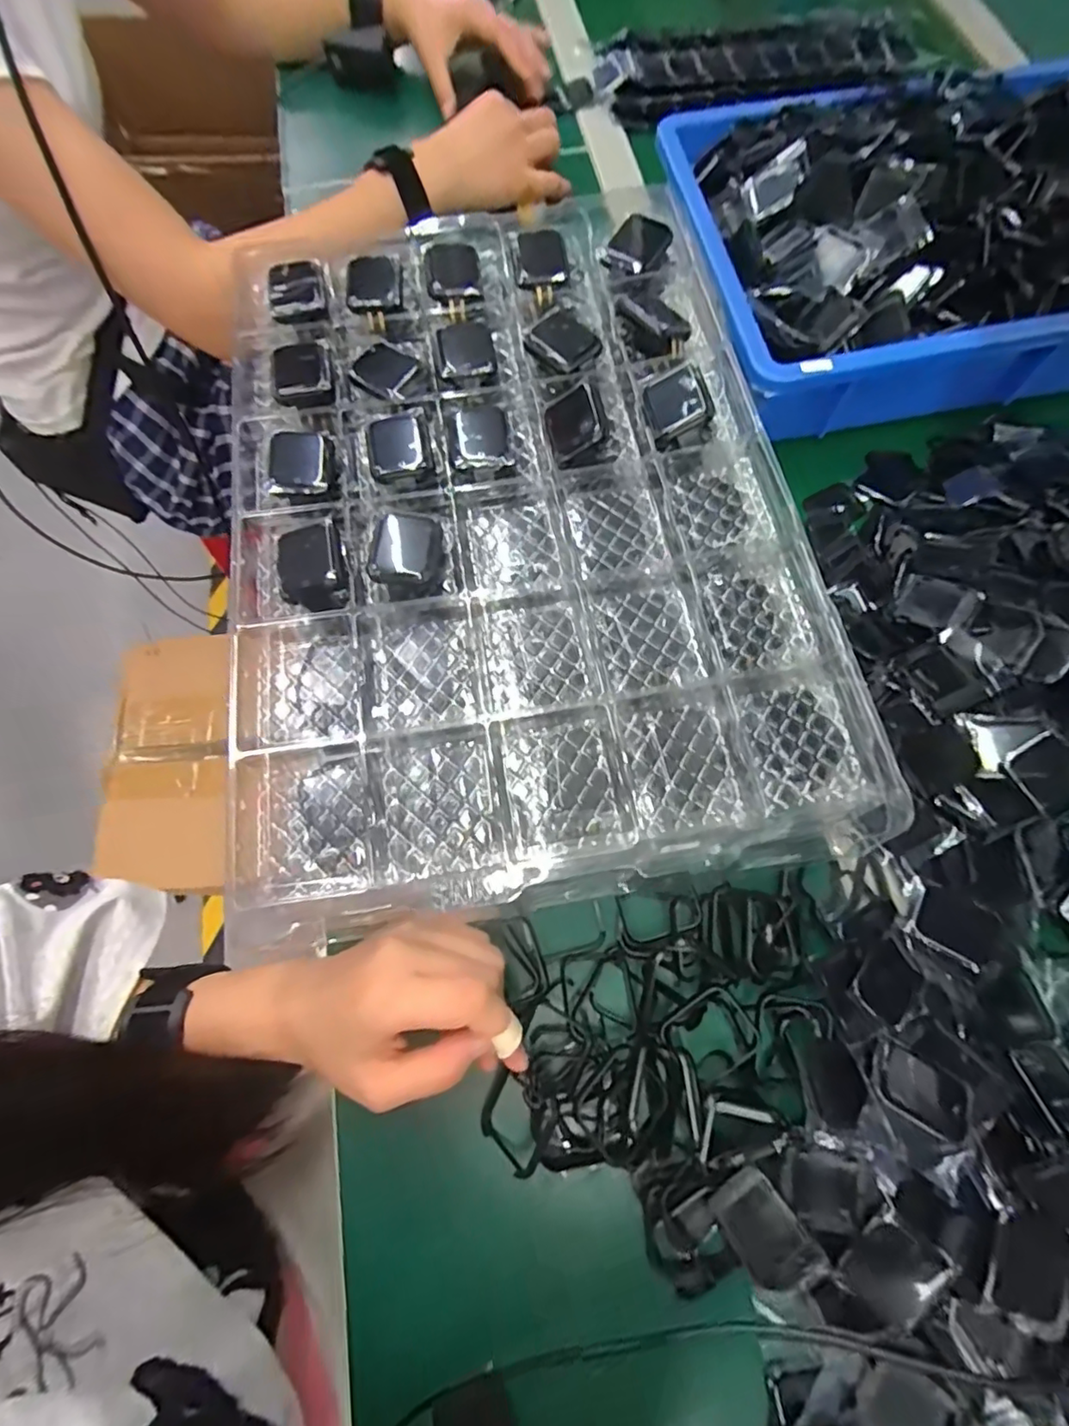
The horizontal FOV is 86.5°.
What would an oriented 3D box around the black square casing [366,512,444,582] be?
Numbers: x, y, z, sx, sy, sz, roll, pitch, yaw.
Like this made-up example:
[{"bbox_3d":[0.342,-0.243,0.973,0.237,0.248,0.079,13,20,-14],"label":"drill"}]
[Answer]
[{"bbox_3d":[-0.069,-0.089,0.306,0.035,0.016,0.041,1,70,0],"label":"black square casing"}]

